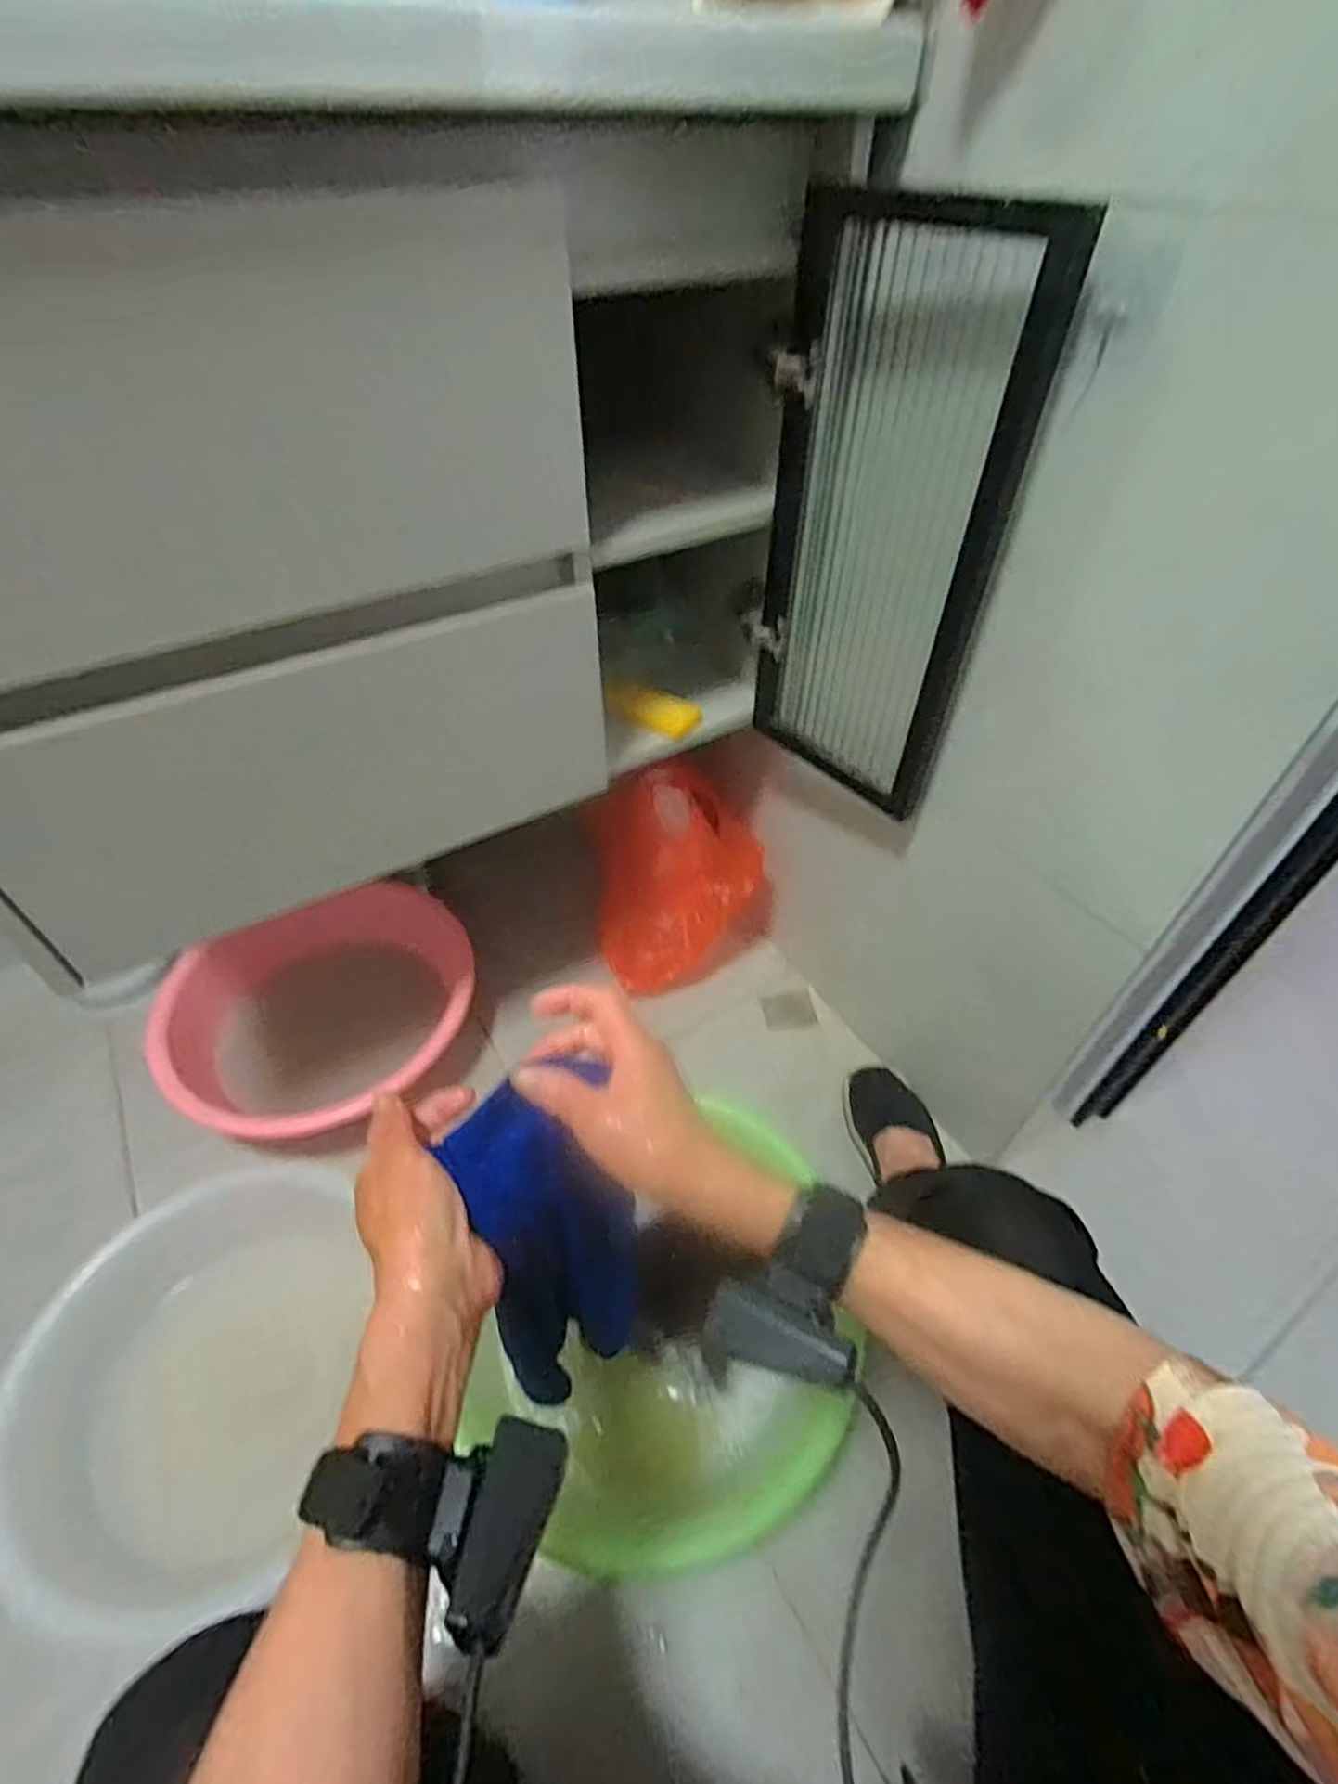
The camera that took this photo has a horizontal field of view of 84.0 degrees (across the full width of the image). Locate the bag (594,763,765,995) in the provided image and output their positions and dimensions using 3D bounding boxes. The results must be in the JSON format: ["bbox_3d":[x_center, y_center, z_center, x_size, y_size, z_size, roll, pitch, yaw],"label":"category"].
[{"bbox_3d":[0.006,-0.013,0.918,0.207,0.219,0.156,-1,45,-2],"label":"bag"}]

